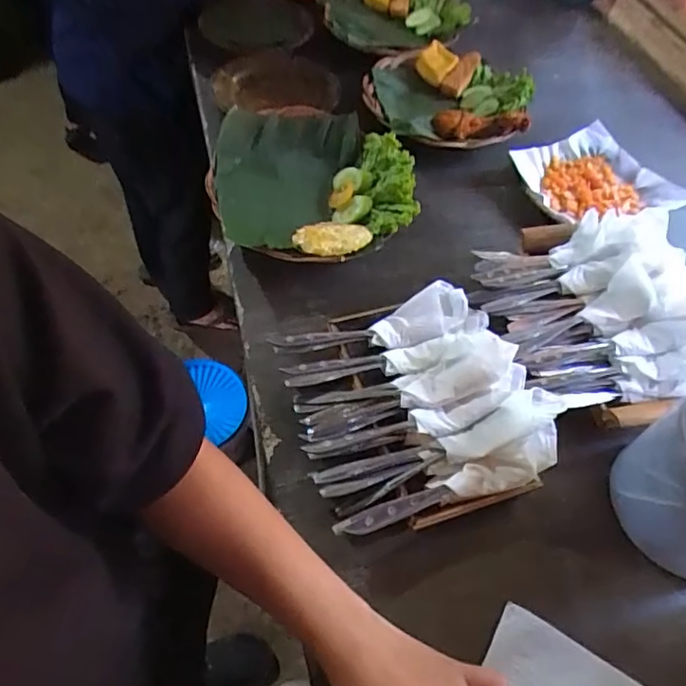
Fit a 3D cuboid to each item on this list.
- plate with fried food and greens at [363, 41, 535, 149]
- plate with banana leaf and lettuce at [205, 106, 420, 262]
[{"bbox_3d":[0.158,-0.364,0.811,0.241,0.069,0.236,2,56,-3],"label":"plate with fried food and greens"},{"bbox_3d":[-0.040,-0.199,0.671,0.243,0.071,0.260,-2,56,-6],"label":"plate with banana leaf and lettuce"}]

